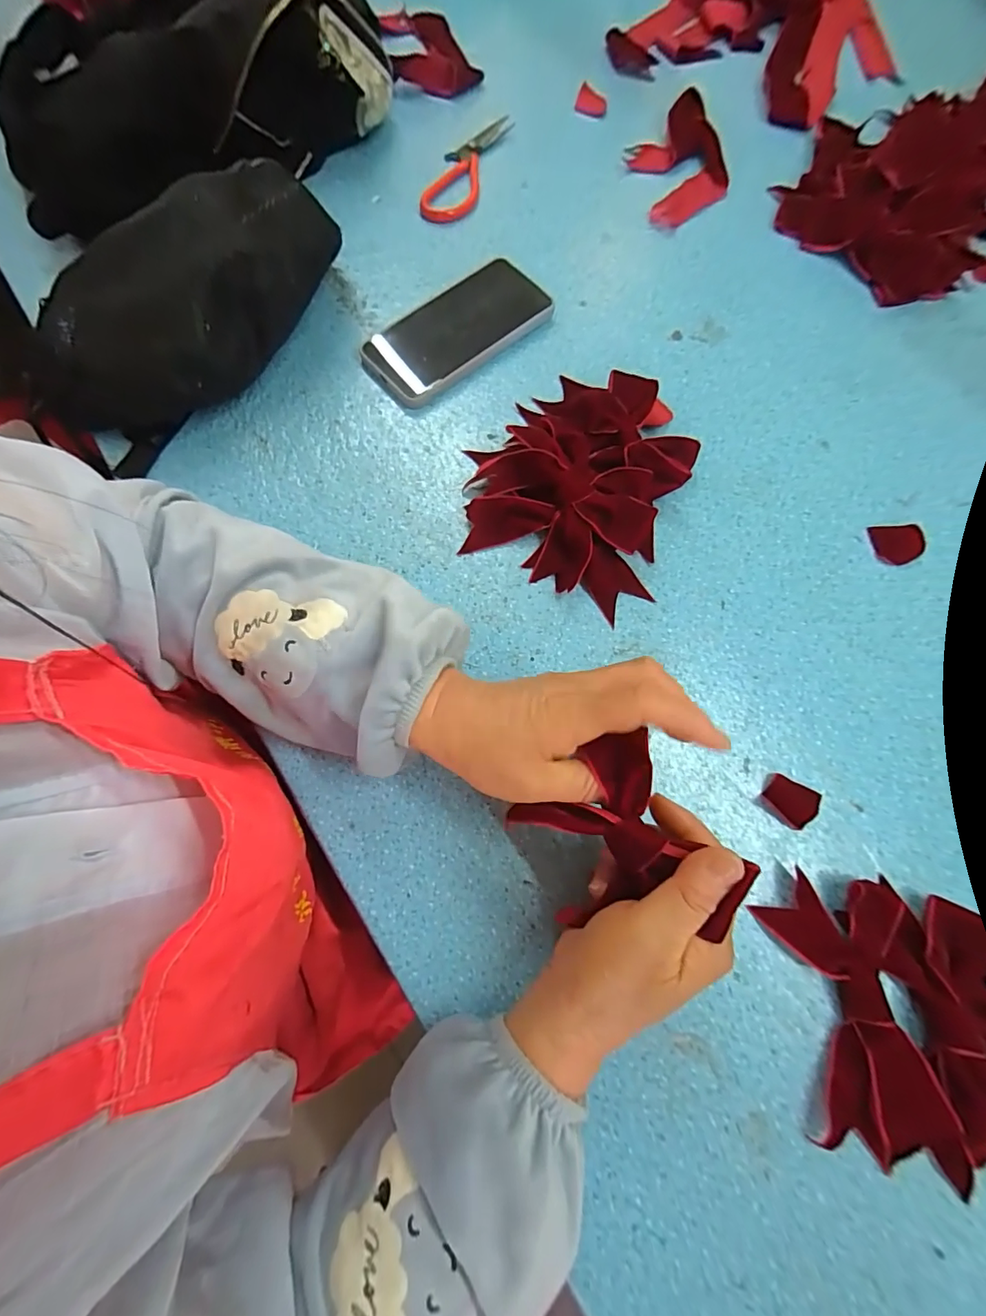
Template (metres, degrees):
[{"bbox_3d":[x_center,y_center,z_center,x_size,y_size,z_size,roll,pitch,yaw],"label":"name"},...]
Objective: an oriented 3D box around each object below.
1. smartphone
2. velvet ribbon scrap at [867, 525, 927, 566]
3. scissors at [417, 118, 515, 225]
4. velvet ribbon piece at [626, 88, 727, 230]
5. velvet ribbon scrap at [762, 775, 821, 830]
[{"bbox_3d":[-0.034,-0.287,0.422,0.165,0.012,0.088,-42,78,-11],"label":"smartphone"},{"bbox_3d":[0.319,-0.089,0.378,0.038,0.008,0.031,2,74,0],"label":"velvet ribbon scrap"},{"bbox_3d":[-0.028,-0.495,0.486,0.049,0.013,0.148,18,74,5],"label":"scissors"},{"bbox_3d":[0.191,-0.505,0.490,0.092,0.026,0.151,-8,74,-3],"label":"velvet ribbon piece"},{"bbox_3d":[0.195,0.095,0.316,0.035,0.005,0.028,29,76,8],"label":"velvet ribbon scrap"}]

